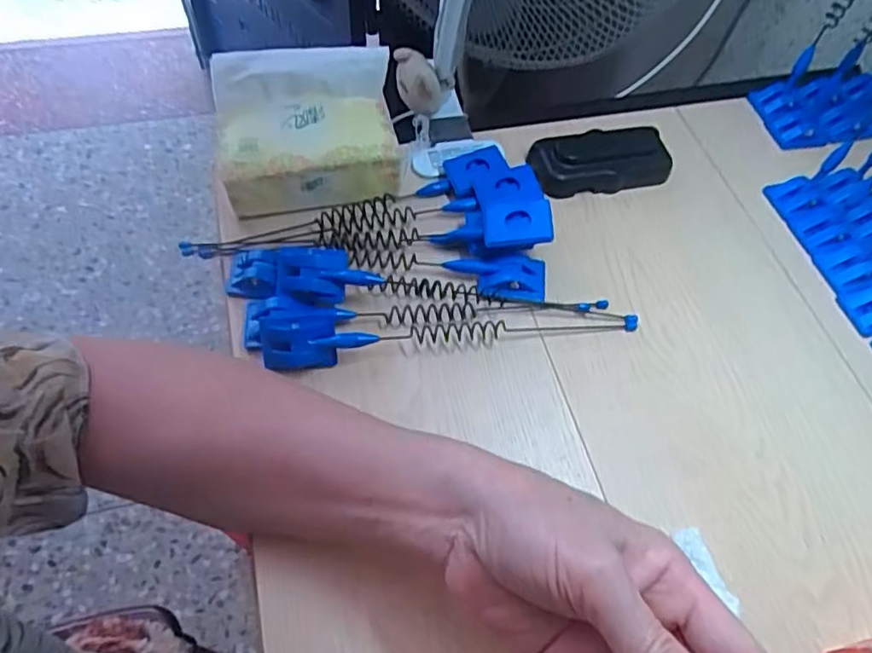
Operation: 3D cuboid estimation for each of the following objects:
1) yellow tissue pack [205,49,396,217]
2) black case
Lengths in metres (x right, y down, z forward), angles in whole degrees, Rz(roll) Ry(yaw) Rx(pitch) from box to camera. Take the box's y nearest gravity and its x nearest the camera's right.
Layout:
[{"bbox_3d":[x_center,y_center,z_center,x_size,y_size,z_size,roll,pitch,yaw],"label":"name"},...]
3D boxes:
[{"bbox_3d":[-0.090,-0.137,0.436,0.120,0.083,0.079,-9,58,-7],"label":"yellow tissue pack"},{"bbox_3d":[0.130,-0.129,0.485,0.109,0.025,0.049,-12,59,-9],"label":"black case"}]

